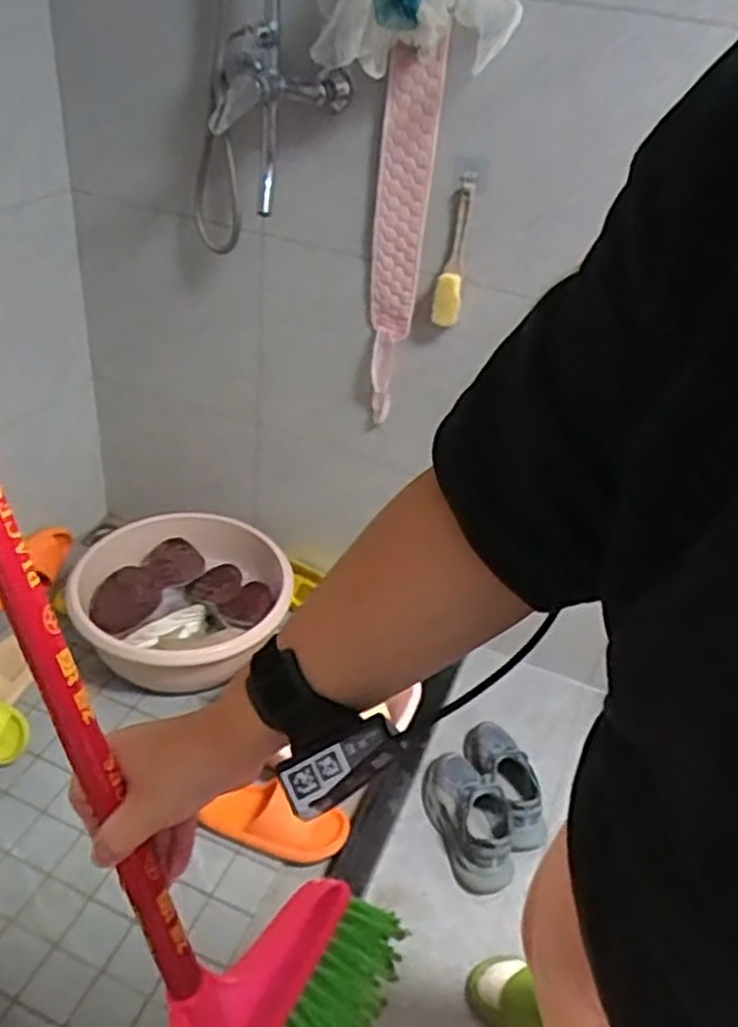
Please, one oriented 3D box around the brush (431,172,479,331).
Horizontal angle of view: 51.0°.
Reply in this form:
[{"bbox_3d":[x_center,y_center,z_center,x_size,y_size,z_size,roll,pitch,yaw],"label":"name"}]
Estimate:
[{"bbox_3d":[0.128,-0.390,1.148,0.040,0.221,0.031,7,37,-1],"label":"brush"}]

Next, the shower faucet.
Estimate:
[{"bbox_3d":[-0.125,-0.539,1.073,0.176,0.229,0.114,-2,38,-13],"label":"shower faucet"}]

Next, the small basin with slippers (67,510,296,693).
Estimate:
[{"bbox_3d":[-0.345,0.160,1.435,0.383,0.164,0.341,-4,38,-16],"label":"small basin with slippers"}]

